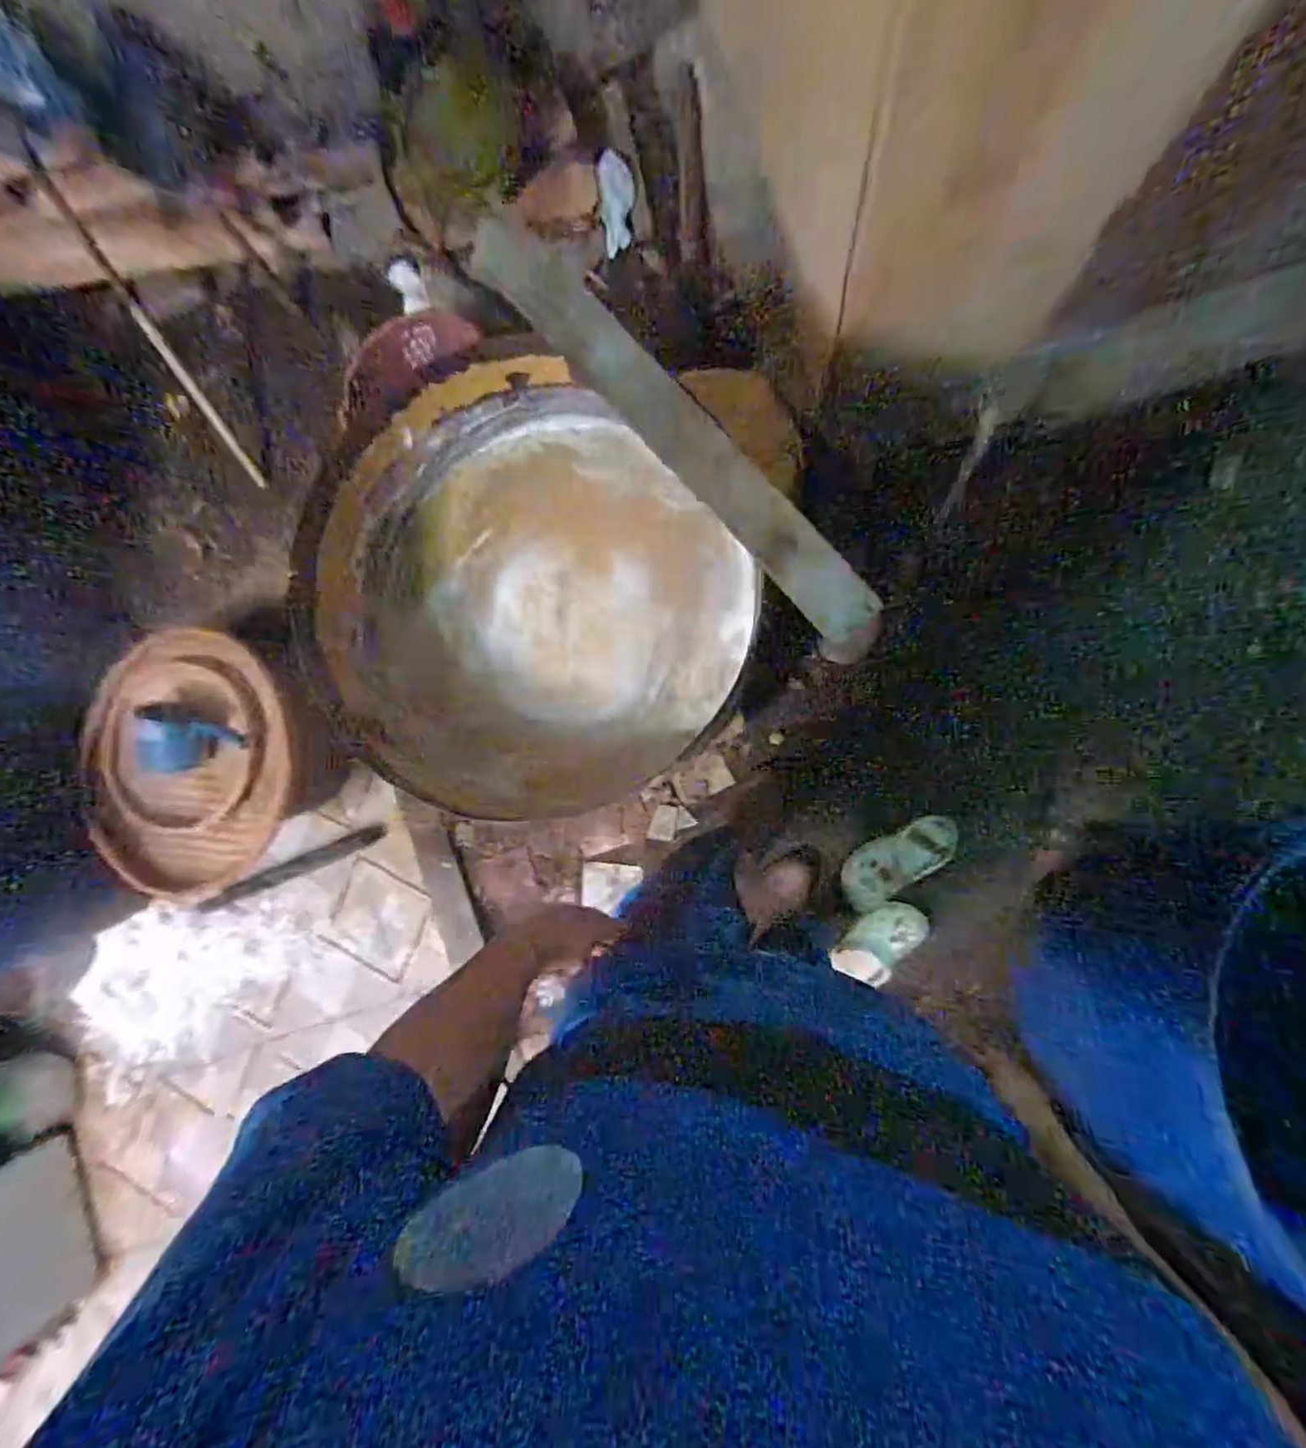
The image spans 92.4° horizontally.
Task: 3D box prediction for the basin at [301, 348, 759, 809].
[{"bbox_3d":[-0.214,-0.140,0.934,0.634,0.199,0.619,0,88,8],"label":"basin"}]

